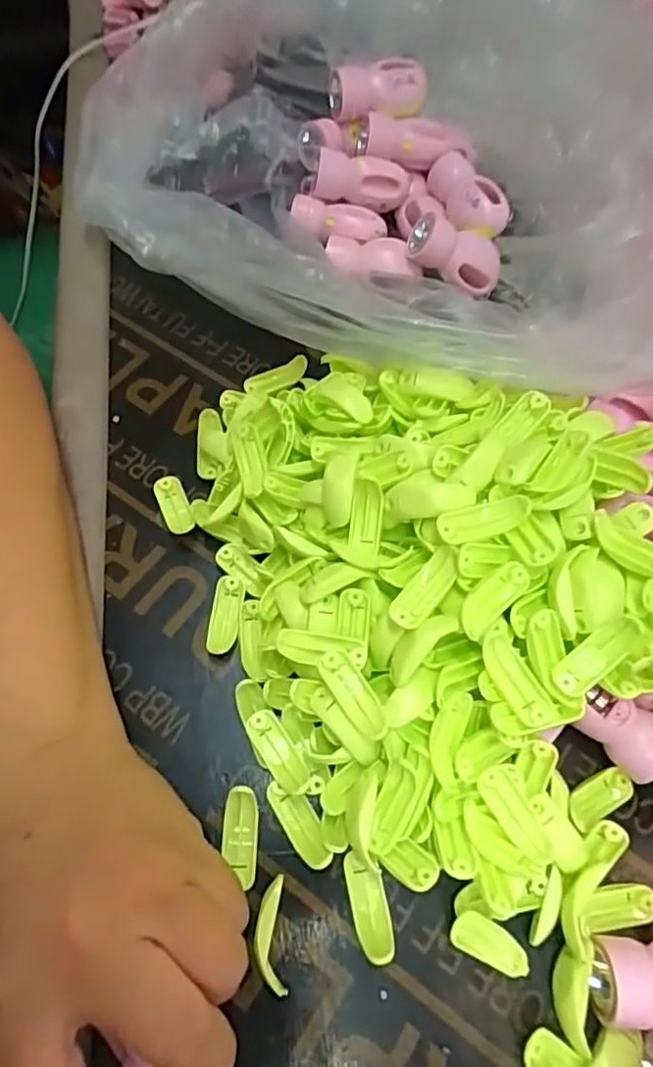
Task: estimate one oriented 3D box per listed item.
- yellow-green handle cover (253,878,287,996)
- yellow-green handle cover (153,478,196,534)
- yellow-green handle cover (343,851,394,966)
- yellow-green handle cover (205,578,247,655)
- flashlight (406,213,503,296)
[{"bbox_3d":[-0.024,0.169,0.253,0.012,0.010,0.041,-3,65,-3],"label":"yellow-green handle cover"},{"bbox_3d":[-0.086,-0.015,0.337,0.015,0.012,0.037,-23,68,-12],"label":"yellow-green handle cover"},{"bbox_3d":[0.018,0.162,0.261,0.015,0.007,0.041,-11,66,-7],"label":"yellow-green handle cover"},{"bbox_3d":[-0.053,0.043,0.312,0.016,0.011,0.040,9,65,3],"label":"yellow-green handle cover"},{"bbox_3d":[0.088,-0.187,0.394,0.064,0.029,0.033,20,64,-18],"label":"flashlight"}]

